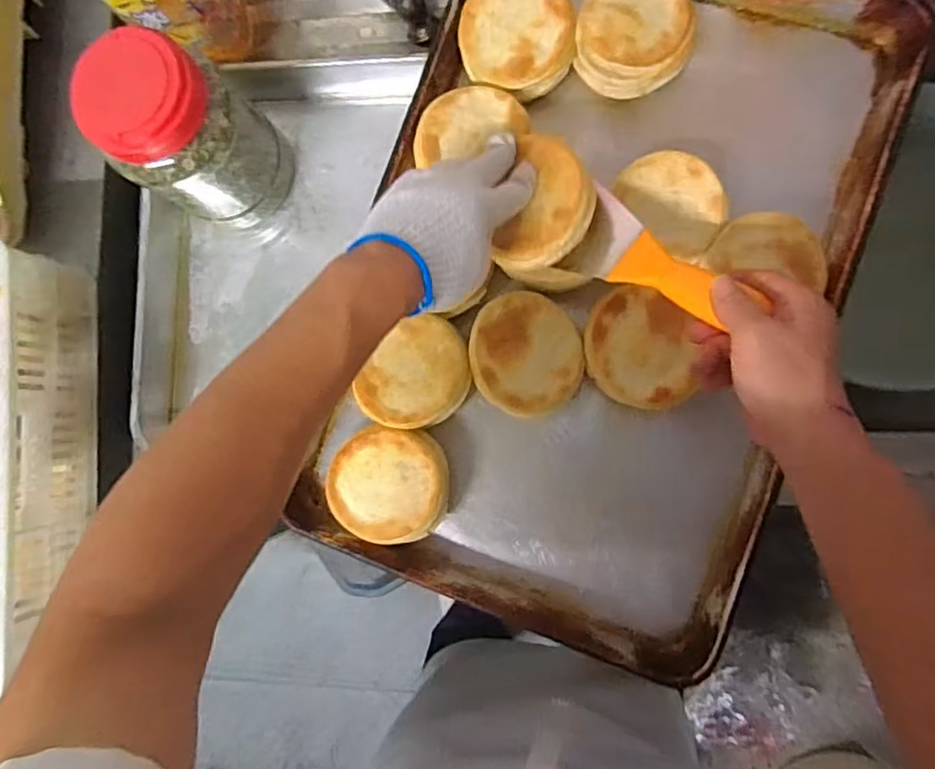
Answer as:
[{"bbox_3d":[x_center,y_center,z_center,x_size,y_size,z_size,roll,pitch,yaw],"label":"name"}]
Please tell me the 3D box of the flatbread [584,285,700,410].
[{"bbox_3d":[0.146,-0.033,0.518,0.085,0.020,0.104,-3,86,6],"label":"flatbread"}]

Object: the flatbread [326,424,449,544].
[{"bbox_3d":[-0.073,0.089,0.550,0.109,0.042,0.100,0,86,6],"label":"flatbread"}]

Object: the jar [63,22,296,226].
[{"bbox_3d":[-0.253,-0.228,0.584,0.131,0.206,0.109,-43,83,1],"label":"jar"}]

